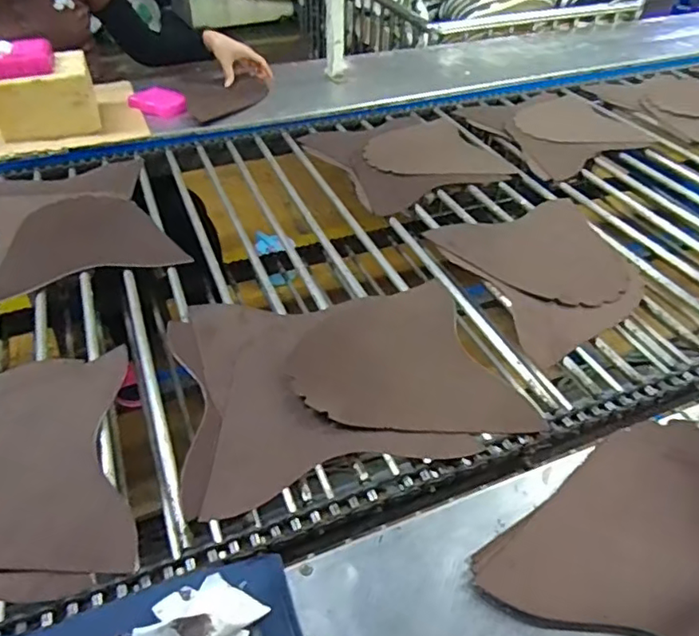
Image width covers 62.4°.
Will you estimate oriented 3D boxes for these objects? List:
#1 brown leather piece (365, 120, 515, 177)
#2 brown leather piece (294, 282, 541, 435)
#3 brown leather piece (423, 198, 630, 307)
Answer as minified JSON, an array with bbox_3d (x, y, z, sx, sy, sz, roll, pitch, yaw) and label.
[{"bbox_3d":[0.159,-0.330,1.102,0.253,0.017,0.204,-1,40,-1],"label":"brown leather piece"},{"bbox_3d":[0.053,0.054,0.672,0.230,0.009,0.249,-10,43,-16],"label":"brown leather piece"},{"bbox_3d":[0.279,-0.091,0.836,0.238,0.016,0.232,-15,43,-17],"label":"brown leather piece"}]

